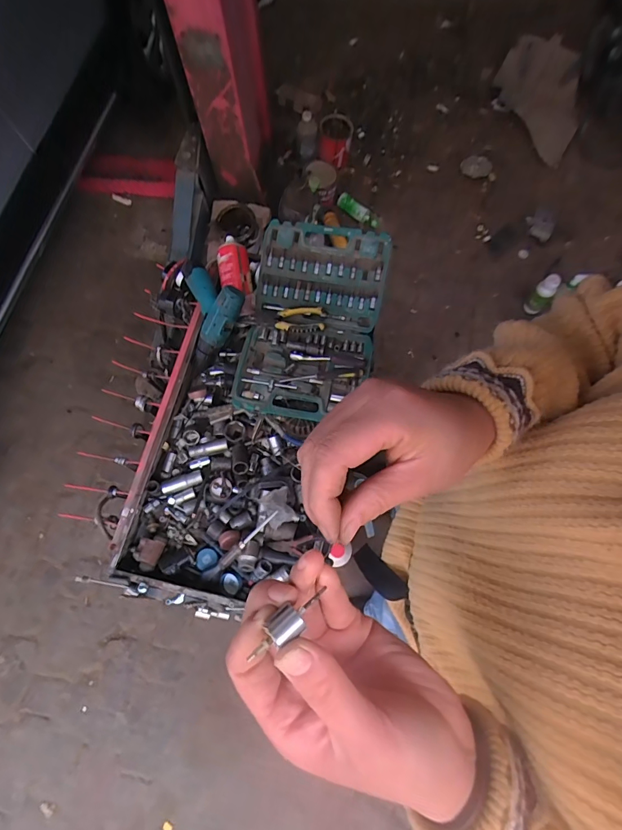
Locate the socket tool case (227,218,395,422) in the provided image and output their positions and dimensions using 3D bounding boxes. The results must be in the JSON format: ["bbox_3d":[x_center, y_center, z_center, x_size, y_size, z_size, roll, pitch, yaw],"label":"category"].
[{"bbox_3d":[0.001,-0.176,0.754,0.246,0.058,0.369,12,91,6],"label":"socket tool case"}]

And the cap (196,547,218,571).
[{"bbox_3d":[-0.186,0.257,0.714,0.035,0.009,0.035,0,71,1],"label":"cap"}]

